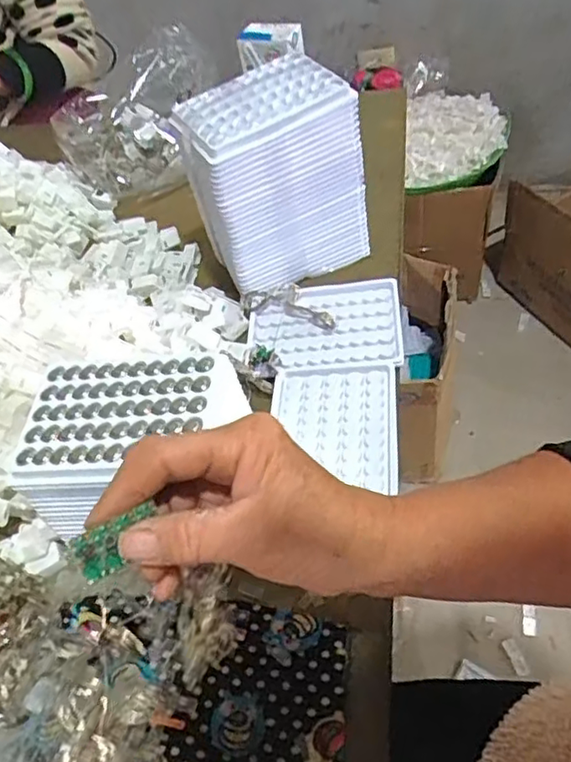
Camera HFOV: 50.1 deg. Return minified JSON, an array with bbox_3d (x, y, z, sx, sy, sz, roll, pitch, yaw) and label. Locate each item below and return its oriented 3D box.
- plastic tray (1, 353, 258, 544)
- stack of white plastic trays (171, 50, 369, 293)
[{"bbox_3d":[-0.093,0.045,0.409,0.142,0.090,0.096,-4,52,2],"label":"plastic tray"},{"bbox_3d":[-0.012,-0.172,0.532,0.133,0.147,0.101,-32,52,-14],"label":"stack of white plastic trays"}]

